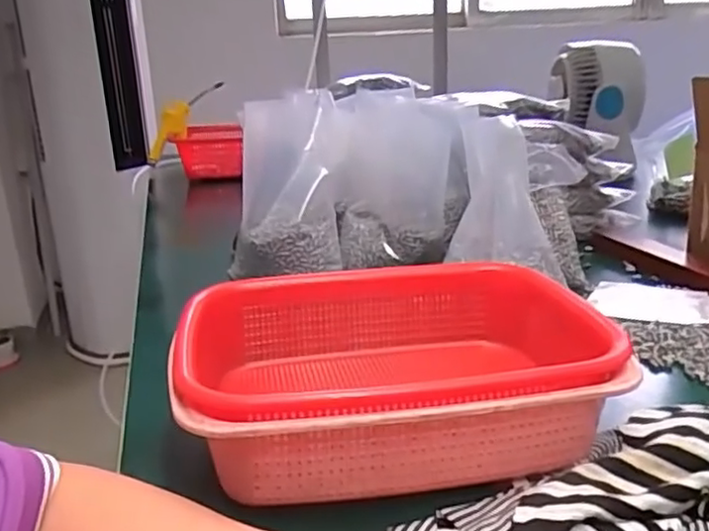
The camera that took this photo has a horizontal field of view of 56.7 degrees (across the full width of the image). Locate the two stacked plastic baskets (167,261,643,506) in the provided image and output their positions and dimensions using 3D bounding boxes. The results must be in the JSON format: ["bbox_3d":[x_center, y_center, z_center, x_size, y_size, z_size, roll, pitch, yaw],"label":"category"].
[{"bbox_3d":[0.023,0.074,0.478,0.281,0.078,0.220,-6,19,-8],"label":"two stacked plastic baskets"}]

